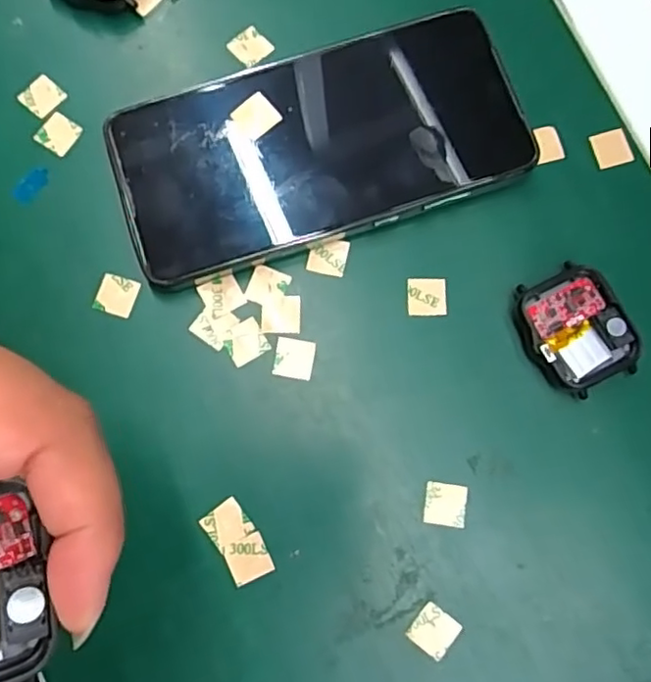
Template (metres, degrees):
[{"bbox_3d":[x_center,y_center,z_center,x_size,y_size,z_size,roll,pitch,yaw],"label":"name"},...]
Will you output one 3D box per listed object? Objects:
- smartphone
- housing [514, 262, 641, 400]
[{"bbox_3d":[-0.003,-0.079,0.255,0.160,0.014,0.078,-18,80,-4],"label":"smartphone"},{"bbox_3d":[0.097,-0.004,0.243,0.038,0.010,0.046,-25,81,-5],"label":"housing"}]

